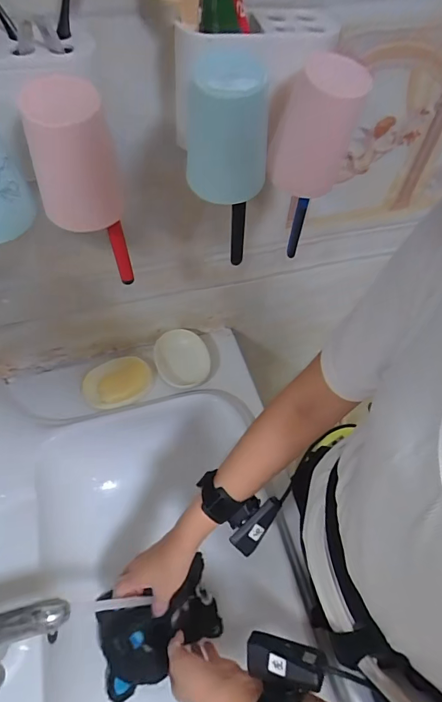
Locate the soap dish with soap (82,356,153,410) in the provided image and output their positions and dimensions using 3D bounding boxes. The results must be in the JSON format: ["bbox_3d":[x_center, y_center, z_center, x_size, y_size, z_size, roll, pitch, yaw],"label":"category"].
[{"bbox_3d":[-0.180,0.056,0.719,0.118,0.029,0.090,-21,59,-17],"label":"soap dish with soap"}]

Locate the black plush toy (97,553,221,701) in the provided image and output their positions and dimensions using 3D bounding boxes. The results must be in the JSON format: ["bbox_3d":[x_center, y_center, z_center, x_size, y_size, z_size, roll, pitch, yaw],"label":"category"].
[{"bbox_3d":[-0.086,0.372,0.560,0.161,0.054,0.119,-17,58,-14],"label":"black plush toy"}]

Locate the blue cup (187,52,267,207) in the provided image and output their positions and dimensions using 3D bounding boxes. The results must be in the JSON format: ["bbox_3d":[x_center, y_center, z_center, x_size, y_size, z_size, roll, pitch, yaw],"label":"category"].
[{"bbox_3d":[0.008,-0.197,0.372,0.069,0.101,0.079,3,55,-1],"label":"blue cup"}]

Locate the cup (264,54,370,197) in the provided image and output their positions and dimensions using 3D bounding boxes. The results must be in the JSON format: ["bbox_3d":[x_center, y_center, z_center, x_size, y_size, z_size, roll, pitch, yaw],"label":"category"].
[{"bbox_3d":[0.087,-0.215,0.398,0.078,0.106,0.059,9,55,3],"label":"cup"}]

